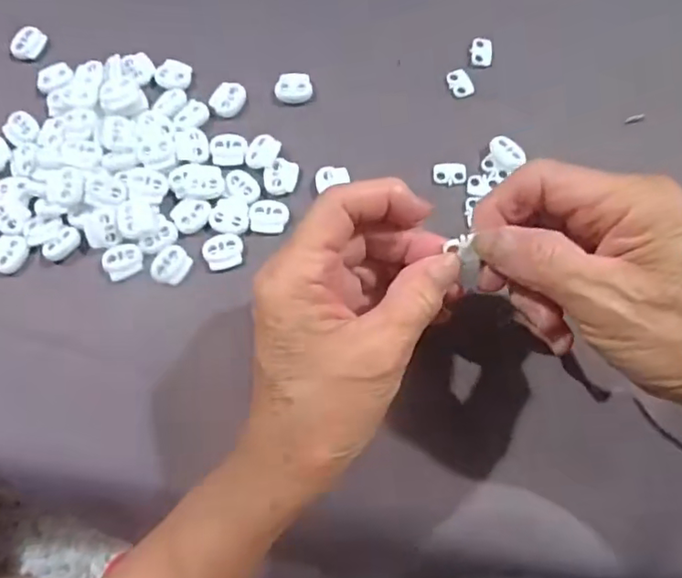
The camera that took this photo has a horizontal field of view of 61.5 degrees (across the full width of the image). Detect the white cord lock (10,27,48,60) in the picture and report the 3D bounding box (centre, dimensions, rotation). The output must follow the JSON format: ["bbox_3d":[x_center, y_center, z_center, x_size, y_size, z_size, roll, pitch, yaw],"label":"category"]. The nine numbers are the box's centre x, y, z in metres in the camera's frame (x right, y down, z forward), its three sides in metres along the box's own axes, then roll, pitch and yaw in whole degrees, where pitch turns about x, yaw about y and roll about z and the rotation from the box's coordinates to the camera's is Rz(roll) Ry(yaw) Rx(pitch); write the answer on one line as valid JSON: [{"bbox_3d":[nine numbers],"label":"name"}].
[{"bbox_3d":[-0.196,-0.154,0.358,0.017,0.008,0.022,28,76,6],"label":"white cord lock"}]

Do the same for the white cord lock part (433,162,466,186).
[{"bbox_3d":[0.062,-0.066,0.328,0.018,0.004,0.014,1,75,-1],"label":"white cord lock part"}]

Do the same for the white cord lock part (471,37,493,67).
[{"bbox_3d":[0.086,-0.144,0.348,0.013,0.005,0.016,5,75,0],"label":"white cord lock part"}]

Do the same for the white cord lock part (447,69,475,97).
[{"bbox_3d":[0.071,-0.124,0.344,0.012,0.005,0.018,-20,77,-6],"label":"white cord lock part"}]

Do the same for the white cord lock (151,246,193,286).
[{"bbox_3d":[-0.094,-0.013,0.315,0.020,0.004,0.022,39,78,8],"label":"white cord lock"}]

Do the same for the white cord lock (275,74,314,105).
[{"bbox_3d":[-0.028,-0.120,0.344,0.022,0.004,0.019,-4,75,-2],"label":"white cord lock"}]

